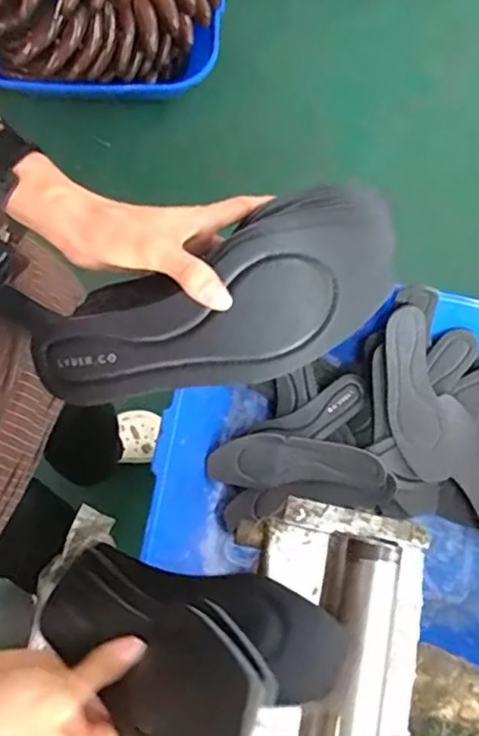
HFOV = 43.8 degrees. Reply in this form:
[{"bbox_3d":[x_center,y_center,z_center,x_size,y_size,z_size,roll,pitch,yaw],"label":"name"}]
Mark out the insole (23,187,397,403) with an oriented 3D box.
[{"bbox_3d":[-0.021,-0.035,0.374,0.240,0.038,0.095,-20,79,10],"label":"insole"}]

